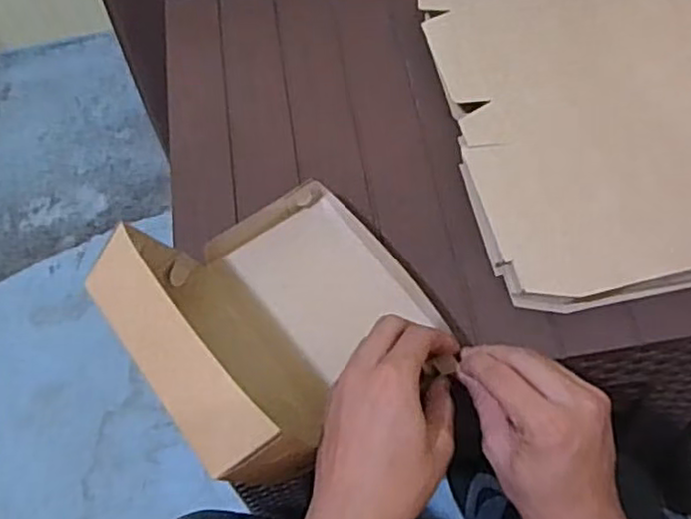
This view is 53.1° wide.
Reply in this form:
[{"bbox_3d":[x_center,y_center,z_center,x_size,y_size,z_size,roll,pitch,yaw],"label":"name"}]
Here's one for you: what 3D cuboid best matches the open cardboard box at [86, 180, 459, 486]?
[{"bbox_3d":[-0.046,0.027,0.467,0.186,0.114,0.185,-37,68,-15],"label":"open cardboard box"}]

